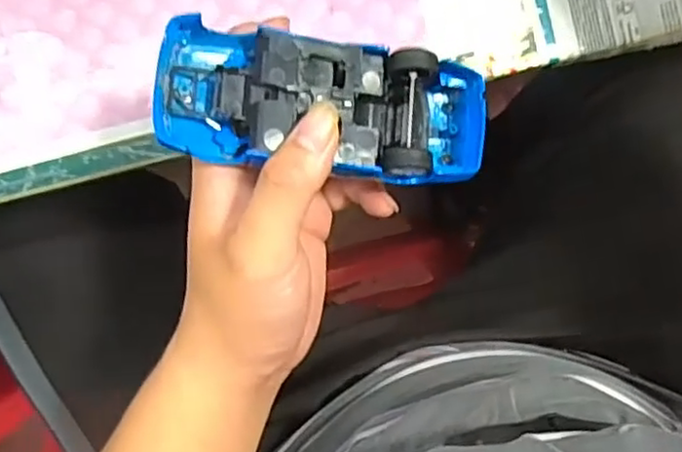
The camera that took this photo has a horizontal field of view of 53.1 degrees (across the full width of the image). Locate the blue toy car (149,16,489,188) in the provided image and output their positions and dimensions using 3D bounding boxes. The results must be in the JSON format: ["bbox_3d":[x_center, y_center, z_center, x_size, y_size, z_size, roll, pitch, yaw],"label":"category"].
[{"bbox_3d":[-0.006,-0.048,0.278,0.130,0.029,0.053,5,87,-12],"label":"blue toy car"}]

